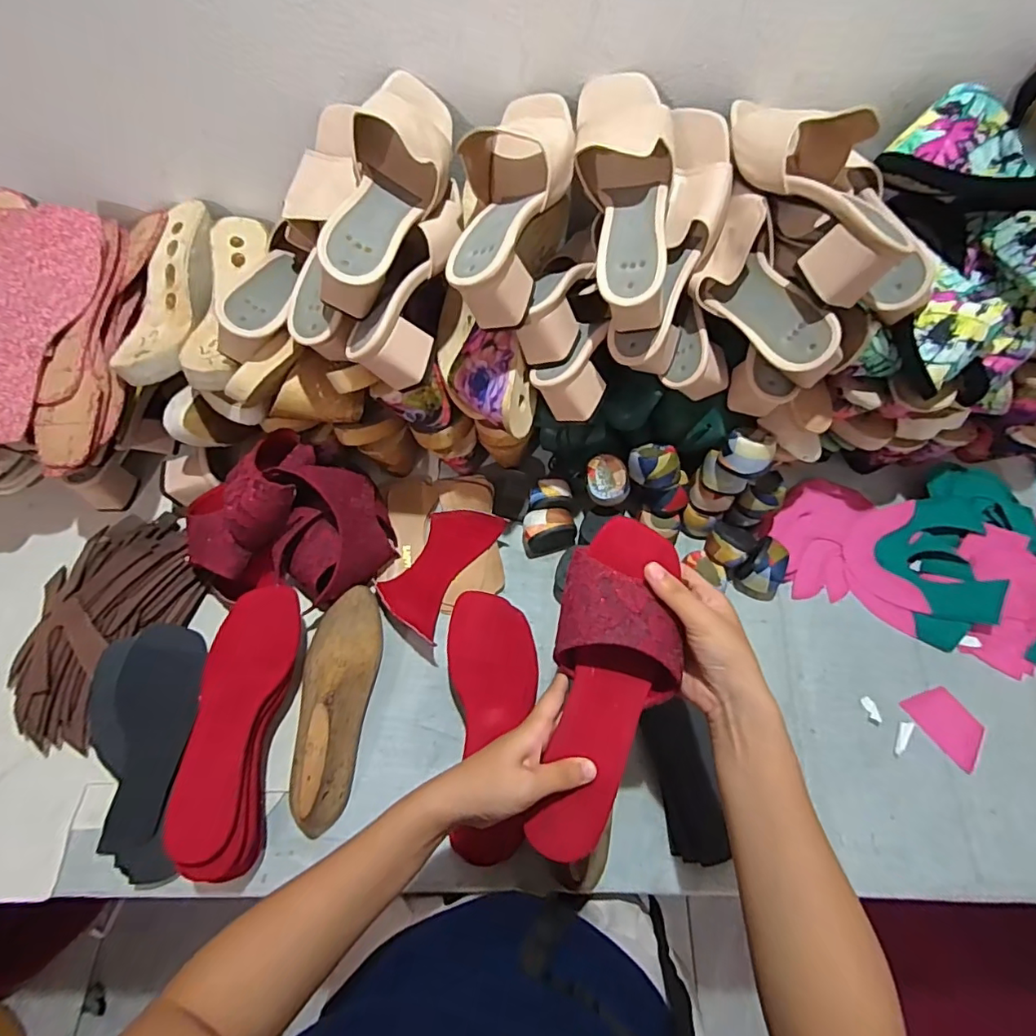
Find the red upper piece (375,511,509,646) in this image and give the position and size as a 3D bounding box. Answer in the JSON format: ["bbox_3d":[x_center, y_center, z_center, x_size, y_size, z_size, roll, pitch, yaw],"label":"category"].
[{"bbox_3d":[-0.093,0.055,0.636,0.092,0.029,0.158,30,68,15],"label":"red upper piece"}]

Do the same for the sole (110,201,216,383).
[{"bbox_3d":[-0.383,-0.242,0.589,0.094,0.051,0.225,-1,64,1],"label":"sole"}]

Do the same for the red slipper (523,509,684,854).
[{"bbox_3d":[0.067,0.119,0.395,0.086,0.037,0.237,11,81,7],"label":"red slipper"}]

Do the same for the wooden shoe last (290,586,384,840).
[{"bbox_3d":[-0.196,0.183,0.552,0.069,0.077,0.235,4,64,3],"label":"wooden shoe last"}]

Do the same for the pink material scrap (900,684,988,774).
[{"bbox_3d":[0.457,0.218,0.572,0.057,0.004,0.077,-29,60,-15],"label":"pink material scrap"}]

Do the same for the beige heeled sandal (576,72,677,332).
[{"bbox_3d":[0.099,-0.293,0.489,0.083,0.088,0.238,-3,81,0],"label":"beige heeled sandal"}]

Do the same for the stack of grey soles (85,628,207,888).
[{"bbox_3d":[-0.377,0.228,0.538,0.102,0.044,0.233,-7,64,-2],"label":"stack of grey soles"}]

